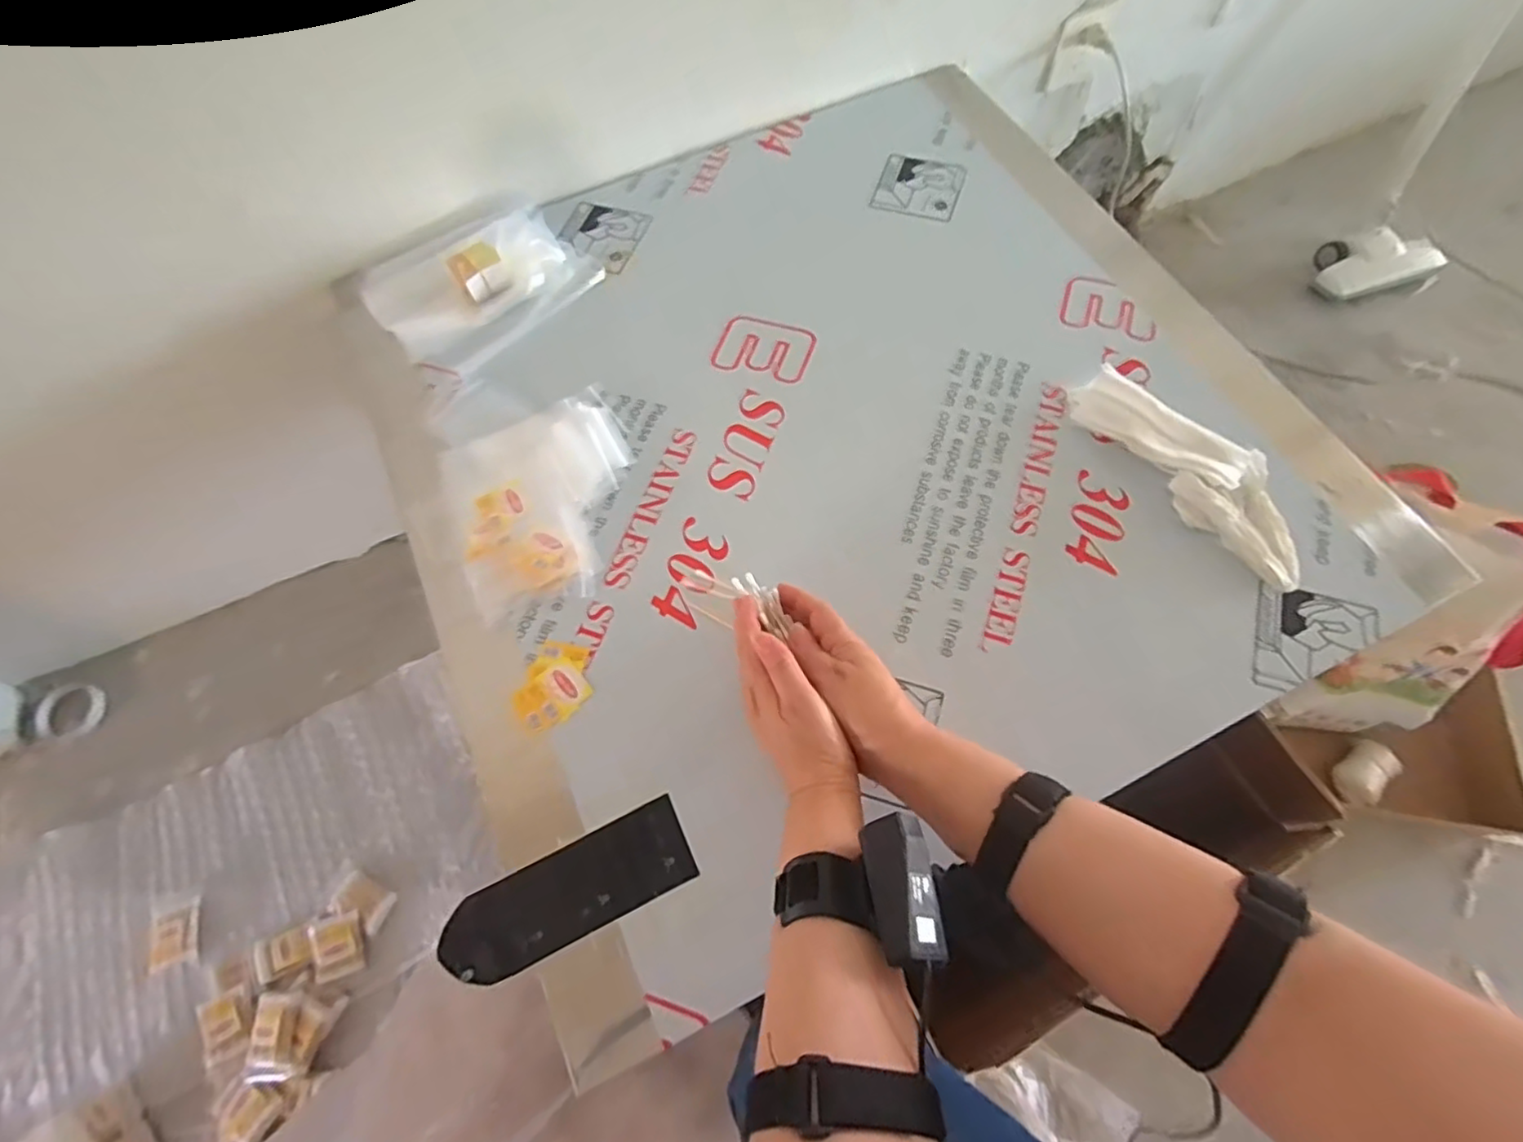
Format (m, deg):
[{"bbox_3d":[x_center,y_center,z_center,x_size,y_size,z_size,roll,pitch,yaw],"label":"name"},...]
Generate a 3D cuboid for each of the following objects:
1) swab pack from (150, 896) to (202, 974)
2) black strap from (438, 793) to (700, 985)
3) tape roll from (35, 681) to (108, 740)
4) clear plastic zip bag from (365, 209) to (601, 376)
[{"bbox_3d":[-0.756,0.470,0.831,0.055,0.018,0.072,-17,68,-5],"label":"swab pack"},{"bbox_3d":[-0.137,0.228,0.456,0.177,0.008,0.060,-25,69,-9],"label":"black strap"},{"bbox_3d":[-1.034,0.209,0.962,0.088,0.013,0.080,-1,67,1],"label":"tape roll"},{"bbox_3d":[-0.293,-0.304,0.662,0.161,0.042,0.200,42,74,17],"label":"clear plastic zip bag"}]

